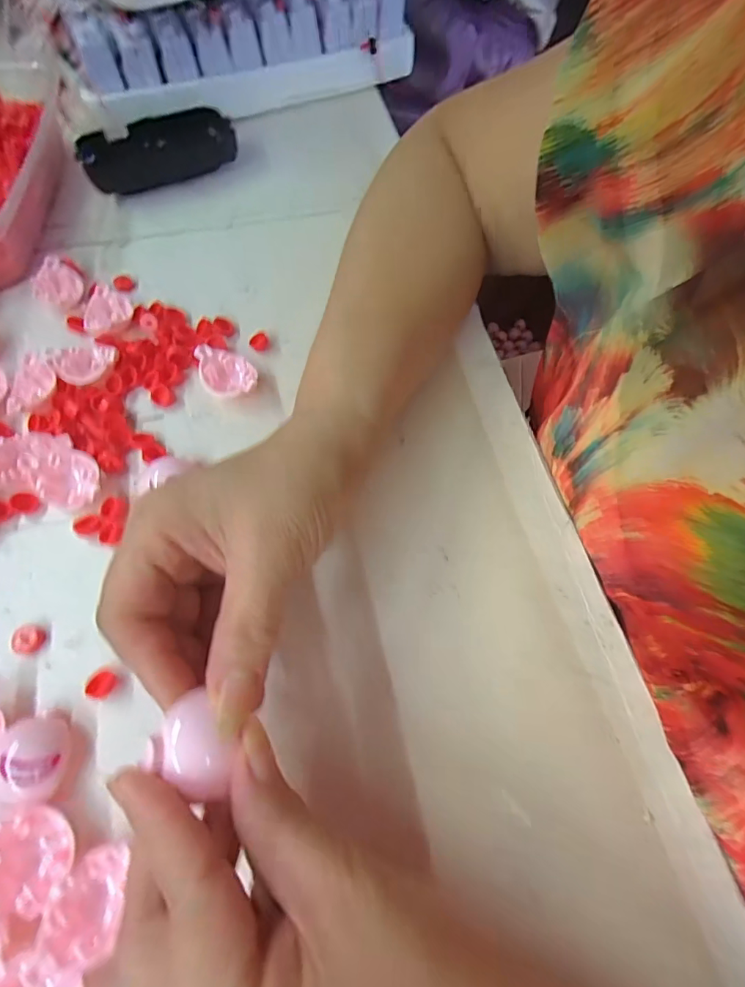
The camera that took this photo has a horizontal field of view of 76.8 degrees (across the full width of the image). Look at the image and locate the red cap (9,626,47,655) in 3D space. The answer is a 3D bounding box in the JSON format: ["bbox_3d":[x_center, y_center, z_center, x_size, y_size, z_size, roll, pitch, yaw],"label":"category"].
[{"bbox_3d":[-0.156,0.066,0.213,0.012,0.005,0.012,1,64,-2],"label":"red cap"}]

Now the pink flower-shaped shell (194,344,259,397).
[{"bbox_3d":[-0.083,-0.068,0.272,0.029,0.018,0.037,-19,66,-12],"label":"pink flower-shaped shell"}]

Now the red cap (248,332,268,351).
[{"bbox_3d":[-0.070,-0.093,0.291,0.011,0.007,0.009,-15,66,-10],"label":"red cap"}]

